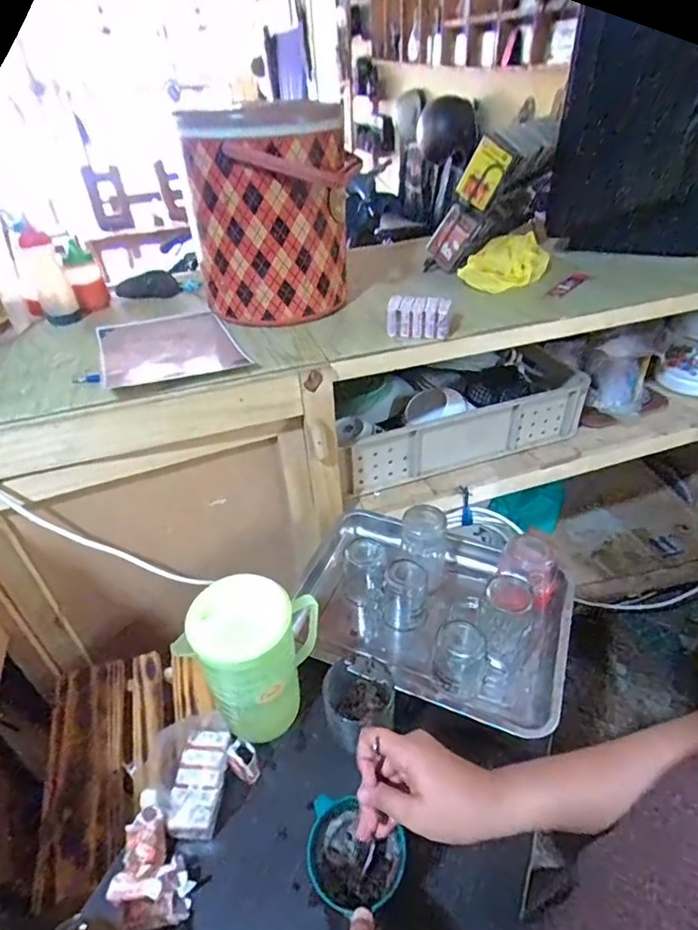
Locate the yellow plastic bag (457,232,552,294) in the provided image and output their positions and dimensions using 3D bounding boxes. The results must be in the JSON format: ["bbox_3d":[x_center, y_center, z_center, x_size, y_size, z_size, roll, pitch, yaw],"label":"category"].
[{"bbox_3d":[0.313,-0.405,1.018,0.157,0.077,0.097,-33,47,-33],"label":"yellow plastic bag"}]

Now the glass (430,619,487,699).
[{"bbox_3d":[0.140,0.248,0.656,0.061,0.079,0.061,-1,38,1],"label":"glass"}]

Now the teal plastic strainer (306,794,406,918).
[{"bbox_3d":[0.001,0.353,0.461,0.085,0.046,0.076,17,42,23],"label":"teal plastic strainer"}]

